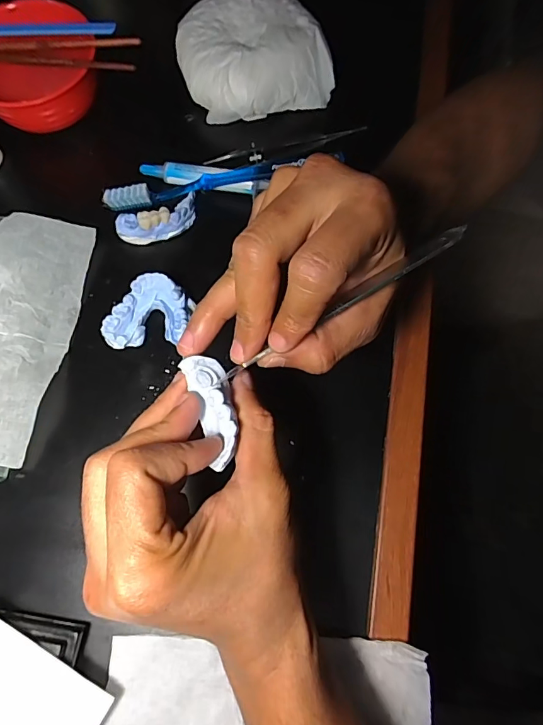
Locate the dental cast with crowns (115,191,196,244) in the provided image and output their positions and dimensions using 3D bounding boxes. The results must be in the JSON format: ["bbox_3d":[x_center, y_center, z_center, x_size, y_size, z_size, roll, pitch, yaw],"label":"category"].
[{"bbox_3d":[-0.087,-0.110,0.340,0.063,0.022,0.020,-21,73,-8],"label":"dental cast with crowns"}]

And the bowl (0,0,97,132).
[{"bbox_3d":[-0.196,-0.237,0.359,0.103,0.049,0.093,-22,74,-8],"label":"bowl"}]

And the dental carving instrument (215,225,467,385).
[{"bbox_3d":[0.033,-0.026,0.210,0.136,0.009,0.007,-31,75,0],"label":"dental carving instrument"}]

